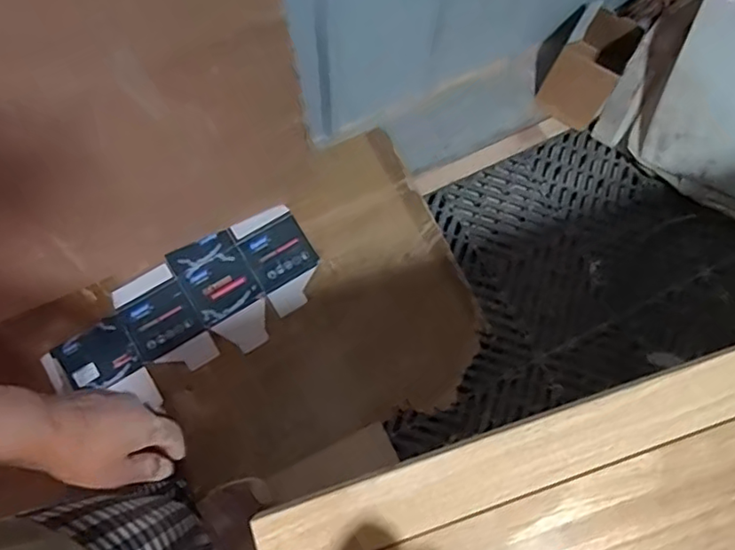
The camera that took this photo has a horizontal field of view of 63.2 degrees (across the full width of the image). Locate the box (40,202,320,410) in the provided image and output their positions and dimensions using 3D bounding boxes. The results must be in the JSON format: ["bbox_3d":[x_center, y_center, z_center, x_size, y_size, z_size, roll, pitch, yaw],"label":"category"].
[{"bbox_3d":[-0.329,0.071,1.123,0.509,0.011,0.223,-34,84,-12],"label":"box"}]

